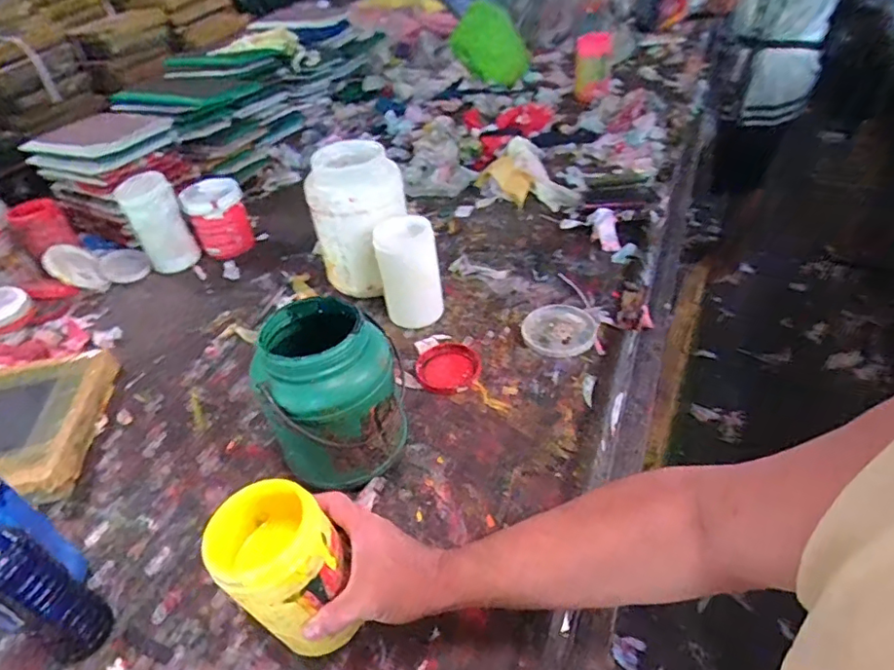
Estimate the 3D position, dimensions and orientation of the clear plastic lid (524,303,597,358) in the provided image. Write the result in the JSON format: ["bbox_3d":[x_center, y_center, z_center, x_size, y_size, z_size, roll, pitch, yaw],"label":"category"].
[{"bbox_3d":[0.184,-0.007,0.878,0.113,0.018,0.112,-2,41,2],"label":"clear plastic lid"}]

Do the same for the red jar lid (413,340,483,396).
[{"bbox_3d":[0.001,0.048,0.841,0.099,0.009,0.101,-2,41,2],"label":"red jar lid"}]

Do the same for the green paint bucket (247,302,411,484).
[{"bbox_3d":[-0.134,0.078,0.672,0.143,0.204,0.142,-3,41,3],"label":"green paint bucket"}]

